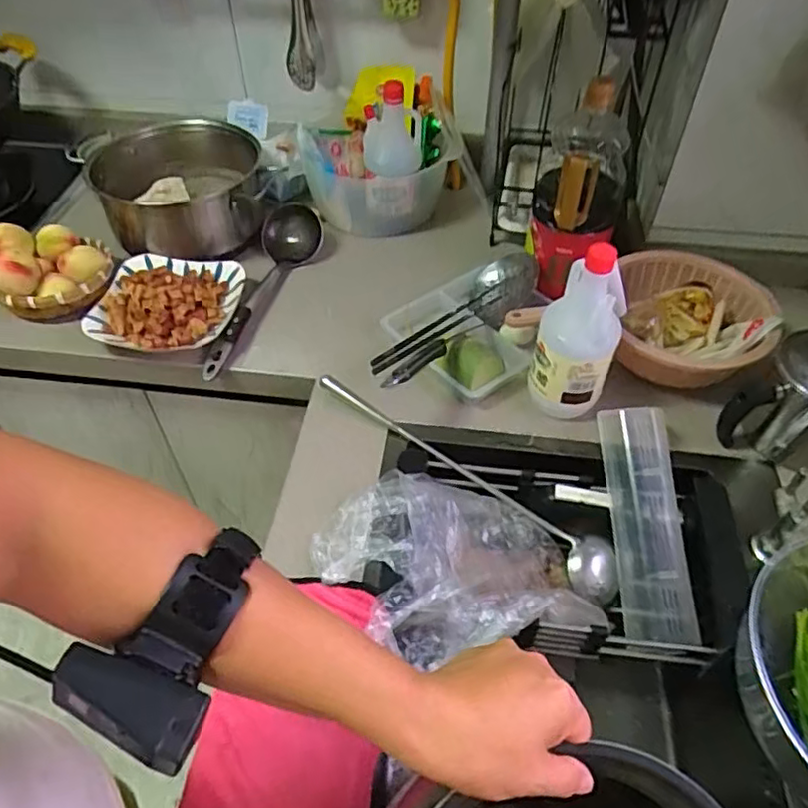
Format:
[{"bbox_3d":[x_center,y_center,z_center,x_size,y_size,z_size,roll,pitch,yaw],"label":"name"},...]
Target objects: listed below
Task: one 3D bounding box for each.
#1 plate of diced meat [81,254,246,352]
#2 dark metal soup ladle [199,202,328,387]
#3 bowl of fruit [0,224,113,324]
[{"bbox_3d":[-0.321,-0.139,0.863,0.169,0.043,0.175,7,50,6],"label":"plate of diced meat"},{"bbox_3d":[-0.192,-0.172,0.915,0.079,0.055,0.353,6,50,5],"label":"dark metal soup ladle"},{"bbox_3d":[-0.488,-0.191,0.880,0.141,0.099,0.139,0,49,0],"label":"bowl of fruit"}]

